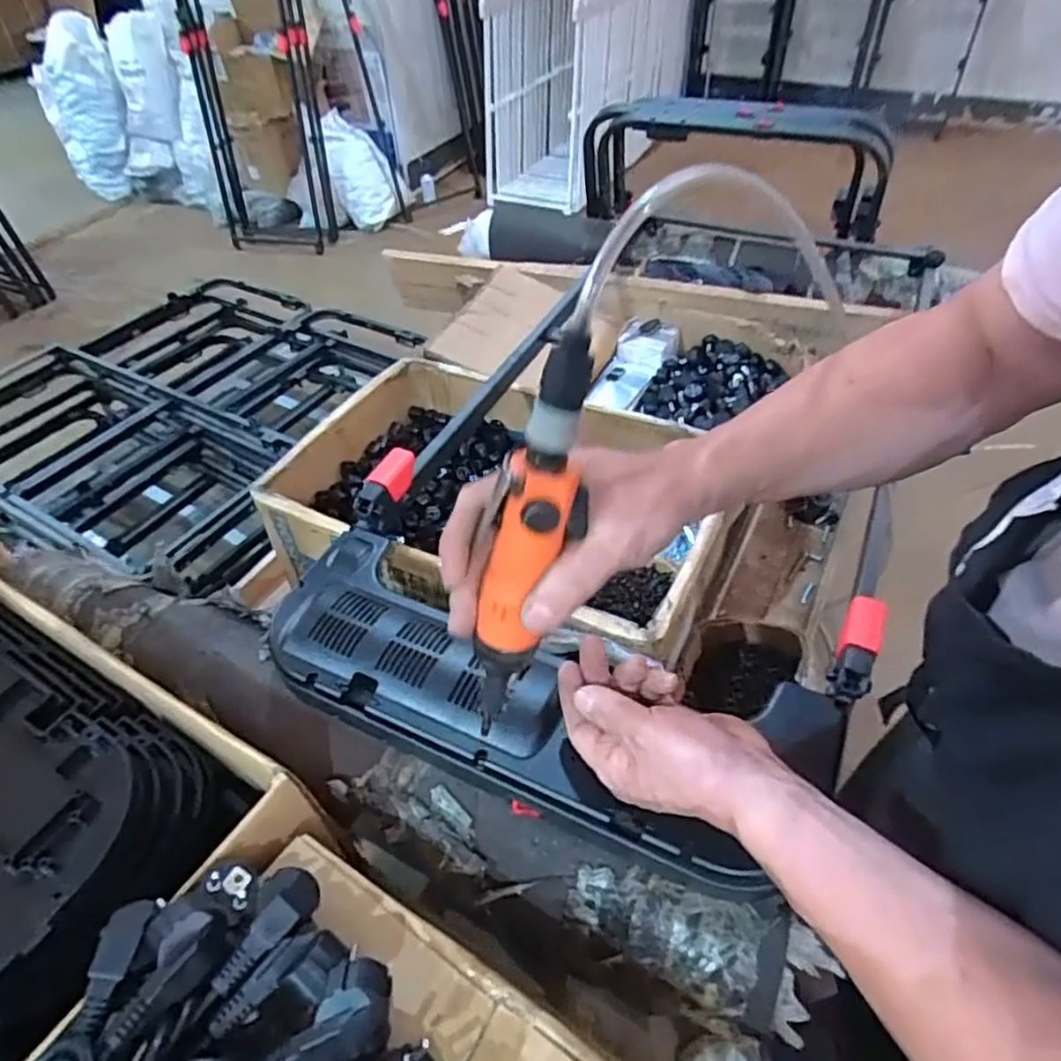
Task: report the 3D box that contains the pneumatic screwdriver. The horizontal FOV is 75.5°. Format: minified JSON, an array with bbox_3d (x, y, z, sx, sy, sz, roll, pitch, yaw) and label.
[{"bbox_3d":[-0.001,0.011,0.370,0.032,0.237,0.034,33,36,30],"label":"pneumatic screwdriver"}]

